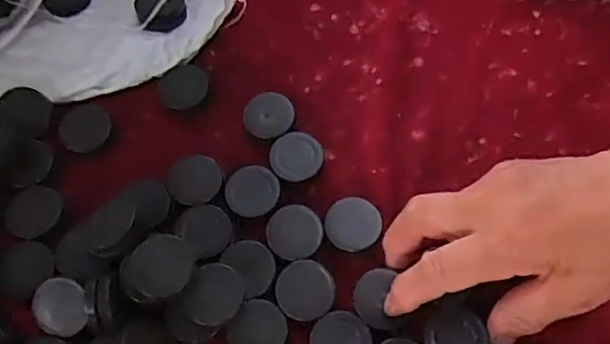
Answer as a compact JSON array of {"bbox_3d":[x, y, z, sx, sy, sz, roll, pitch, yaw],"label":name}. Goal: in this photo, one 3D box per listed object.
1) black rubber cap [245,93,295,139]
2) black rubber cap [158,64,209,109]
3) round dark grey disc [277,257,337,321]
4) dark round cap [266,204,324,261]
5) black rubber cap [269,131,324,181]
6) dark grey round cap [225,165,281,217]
[{"bbox_3d":[-0.023,-0.035,0.368,0.030,0.013,0.031,-1,66,1],"label":"black rubber cap"},{"bbox_3d":[-0.079,-0.055,0.376,0.033,0.008,0.031,-1,66,1],"label":"black rubber cap"},{"bbox_3d":[0.000,0.064,0.319,0.032,0.004,0.032,-1,66,1],"label":"round dark grey disc"},{"bbox_3d":[-0.006,0.034,0.333,0.031,0.004,0.032,-1,66,1],"label":"dark round cap"},{"bbox_3d":[-0.005,-0.009,0.354,0.032,0.006,0.030,-1,66,1],"label":"black rubber cap"},{"bbox_3d":[-0.031,0.010,0.343,0.030,0.004,0.032,-1,66,1],"label":"dark grey round cap"}]

